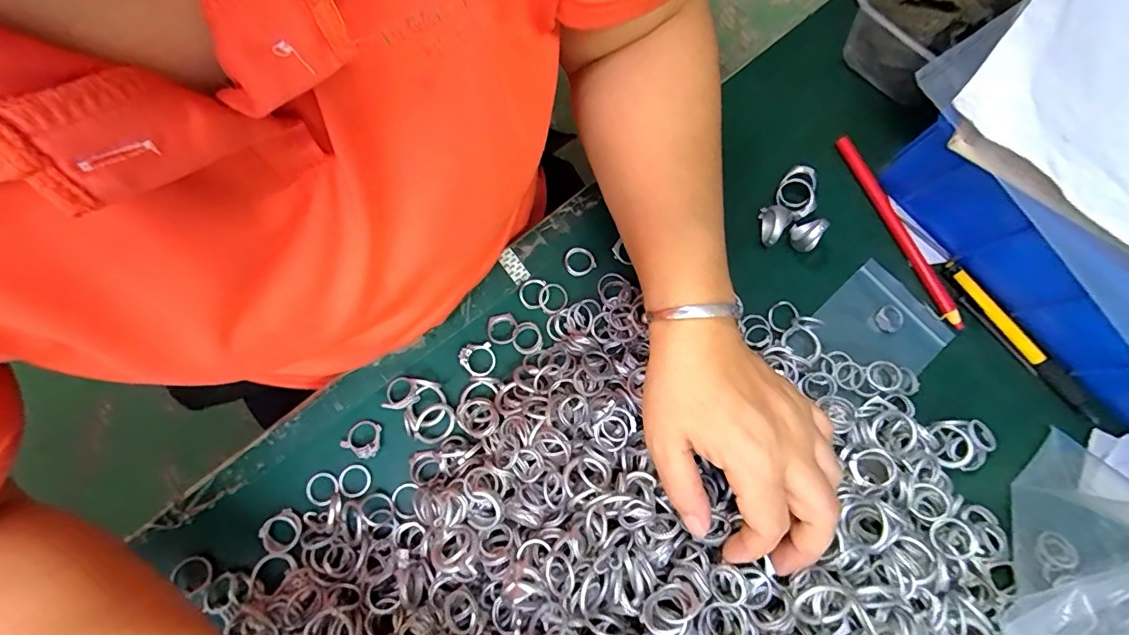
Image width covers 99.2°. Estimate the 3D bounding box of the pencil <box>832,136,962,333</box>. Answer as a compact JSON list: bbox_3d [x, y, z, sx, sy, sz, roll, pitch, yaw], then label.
[{"bbox_3d":[0.250,-0.067,0.358,0.011,0.008,0.161,-24,81,-6],"label":"pencil"}]

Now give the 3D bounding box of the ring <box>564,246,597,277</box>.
[{"bbox_3d":[0.010,-0.041,0.352,0.021,0.004,0.022,0,79,-2],"label":"ring"}]

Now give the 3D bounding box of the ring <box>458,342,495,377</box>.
[{"bbox_3d":[-0.060,0.029,0.333,0.023,0.008,0.022,0,79,-2],"label":"ring"}]

